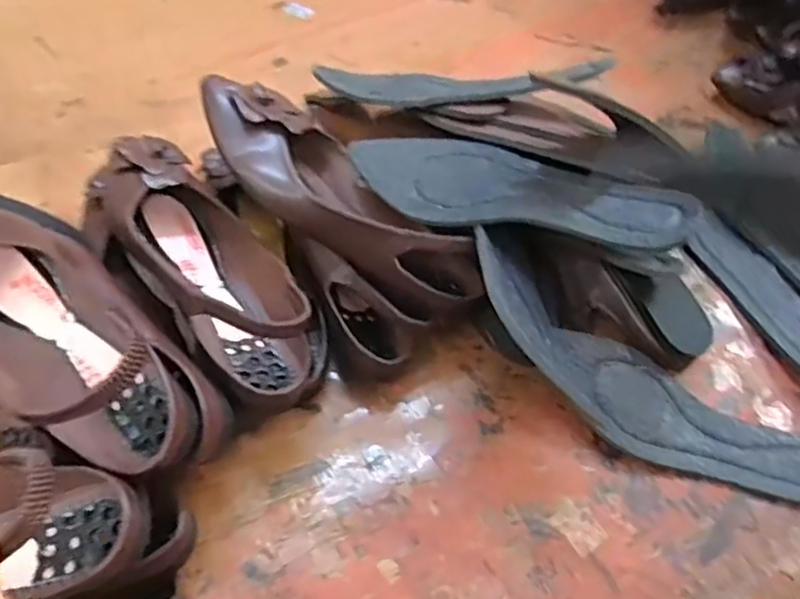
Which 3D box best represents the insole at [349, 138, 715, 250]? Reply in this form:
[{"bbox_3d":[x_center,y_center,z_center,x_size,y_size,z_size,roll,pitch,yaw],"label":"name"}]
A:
[{"bbox_3d":[0.085,-0.085,0.508,0.260,0.031,0.076,17,55,26],"label":"insole"}]

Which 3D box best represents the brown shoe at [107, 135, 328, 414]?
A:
[{"bbox_3d":[-0.137,-0.028,0.515,0.101,0.100,0.246,-29,62,-20],"label":"brown shoe"}]

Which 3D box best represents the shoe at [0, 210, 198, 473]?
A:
[{"bbox_3d":[-0.229,0.011,0.426,0.258,0.074,0.103,35,61,19],"label":"shoe"}]

